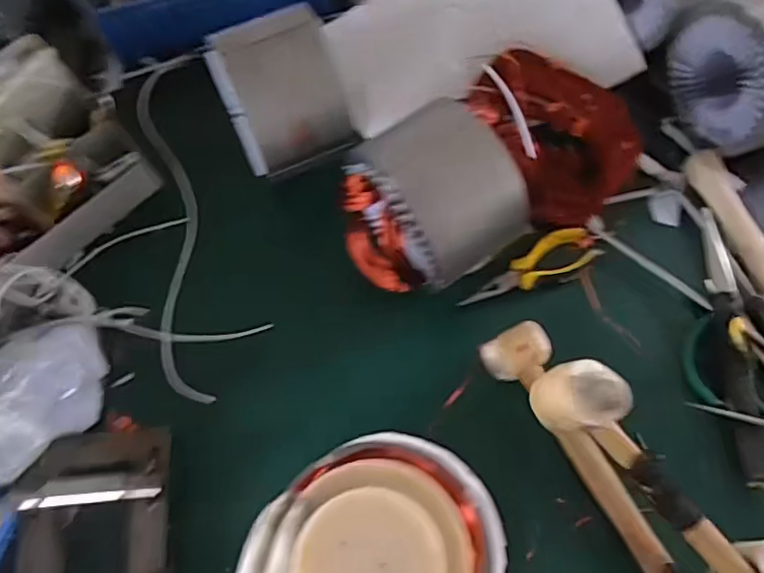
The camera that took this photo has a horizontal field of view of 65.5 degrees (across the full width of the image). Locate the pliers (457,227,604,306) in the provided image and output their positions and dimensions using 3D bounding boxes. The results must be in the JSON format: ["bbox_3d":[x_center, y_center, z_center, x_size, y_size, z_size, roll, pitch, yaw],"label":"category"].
[{"bbox_3d":[0.152,-0.019,0.627,0.155,0.017,0.045,-23,70,-8],"label":"pliers"}]

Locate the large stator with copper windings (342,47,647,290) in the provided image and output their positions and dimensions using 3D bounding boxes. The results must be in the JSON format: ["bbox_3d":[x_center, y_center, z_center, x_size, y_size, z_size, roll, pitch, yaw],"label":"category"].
[{"bbox_3d":[0.124,-0.126,0.606,0.343,0.175,0.175,-34,71,-26],"label":"large stator with copper windings"}]

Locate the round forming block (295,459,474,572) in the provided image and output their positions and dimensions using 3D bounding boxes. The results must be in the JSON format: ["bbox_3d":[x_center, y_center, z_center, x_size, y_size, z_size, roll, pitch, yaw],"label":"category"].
[{"bbox_3d":[0.004,0.145,0.335,0.091,0.055,0.095,0,69,1],"label":"round forming block"}]

